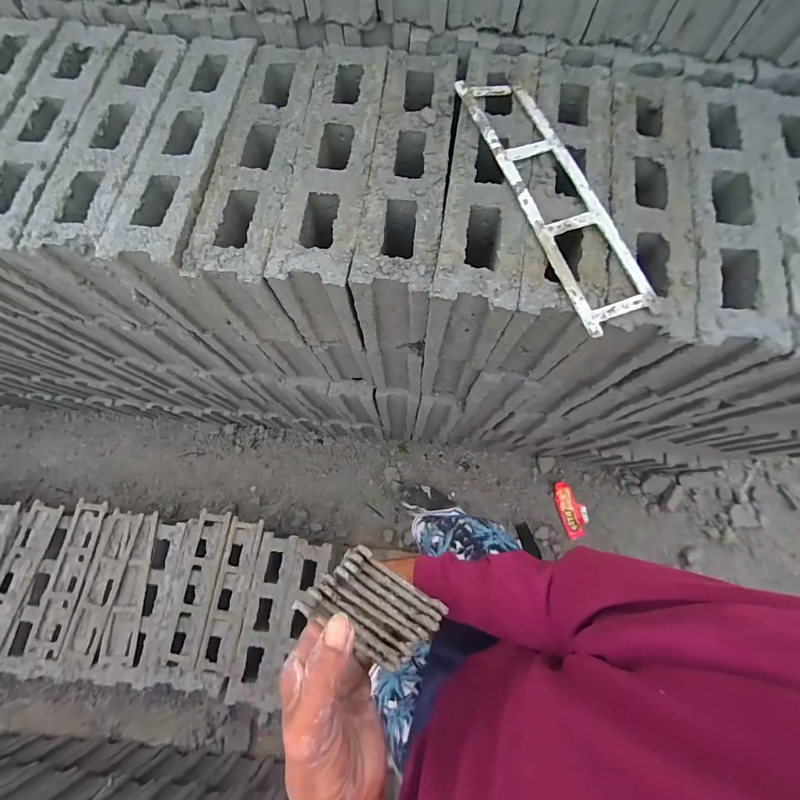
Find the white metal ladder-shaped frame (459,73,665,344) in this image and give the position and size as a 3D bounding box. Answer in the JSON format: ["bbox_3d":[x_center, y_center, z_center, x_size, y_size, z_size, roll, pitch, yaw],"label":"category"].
[{"bbox_3d":[0.177,-0.248,0.448,0.081,0.013,0.363,-19,75,-5],"label":"white metal ladder-shaped frame"}]

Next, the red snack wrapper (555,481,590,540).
[{"bbox_3d":[0.599,0.379,1.327,0.100,0.021,0.185,-14,73,-6],"label":"red snack wrapper"}]

